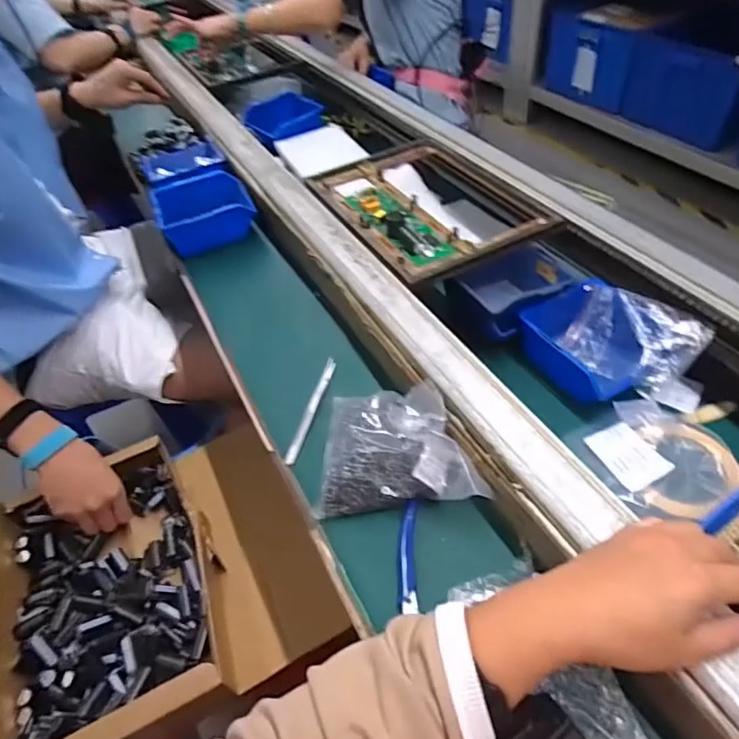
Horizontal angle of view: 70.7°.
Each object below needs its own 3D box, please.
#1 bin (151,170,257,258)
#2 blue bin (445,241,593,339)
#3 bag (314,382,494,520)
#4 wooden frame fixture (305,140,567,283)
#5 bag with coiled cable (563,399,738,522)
[{"bbox_3d":[-0.238,-0.230,0.764,0.129,0.067,0.109,-22,50,-12],"label":"bin"},{"bbox_3d":[0.171,-0.093,0.626,0.132,0.073,0.095,-28,52,-17],"label":"blue bin"},{"bbox_3d":[0.026,0.067,0.449,0.136,0.056,0.103,0,49,6],"label":"bag"},{"bbox_3d":[0.072,-0.222,0.690,0.227,0.035,0.335,-24,51,-14],"label":"wooden frame fixture"},{"bbox_3d":[0.273,0.083,0.500,0.118,0.028,0.131,-29,52,-18],"label":"bag with coiled cable"}]

